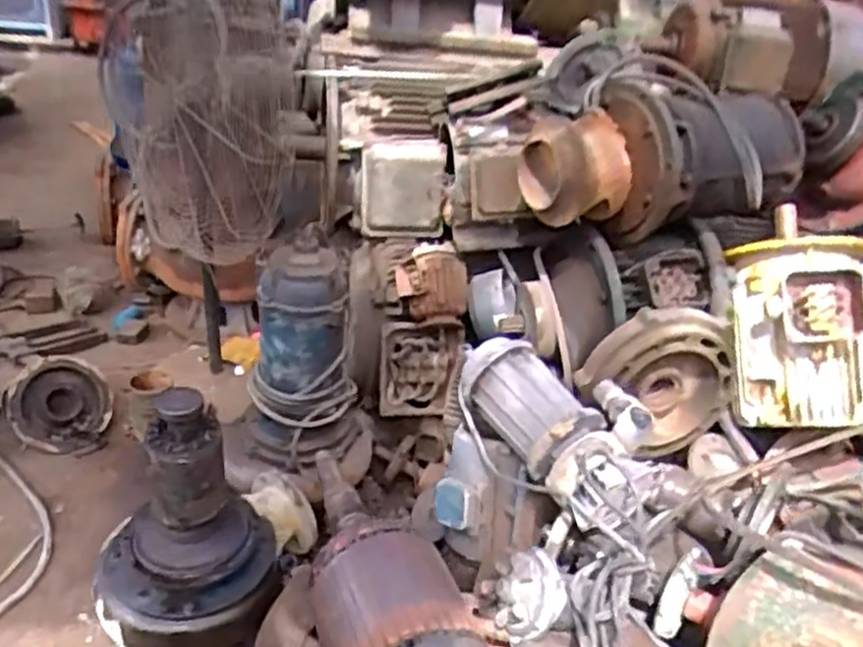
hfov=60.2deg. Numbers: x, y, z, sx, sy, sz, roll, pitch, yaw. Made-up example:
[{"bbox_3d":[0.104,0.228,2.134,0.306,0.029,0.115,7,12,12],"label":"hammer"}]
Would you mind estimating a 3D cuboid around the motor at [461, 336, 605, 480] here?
[{"bbox_3d":[0.211,0.163,1.520,0.177,0.164,0.283,-15,43,-35],"label":"motor"}]

